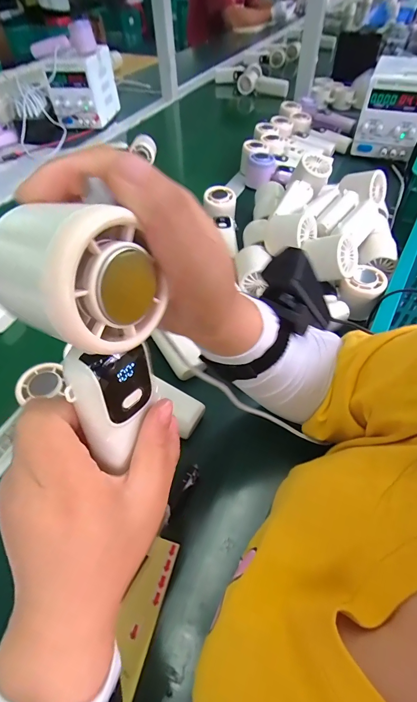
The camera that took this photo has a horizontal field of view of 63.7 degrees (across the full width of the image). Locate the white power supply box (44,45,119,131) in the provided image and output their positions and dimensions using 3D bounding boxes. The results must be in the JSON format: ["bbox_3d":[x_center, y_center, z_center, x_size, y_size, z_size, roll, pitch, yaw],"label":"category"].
[{"bbox_3d":[-0.354,-0.755,0.965,0.125,0.146,0.179,9,52,9],"label":"white power supply box"}]

